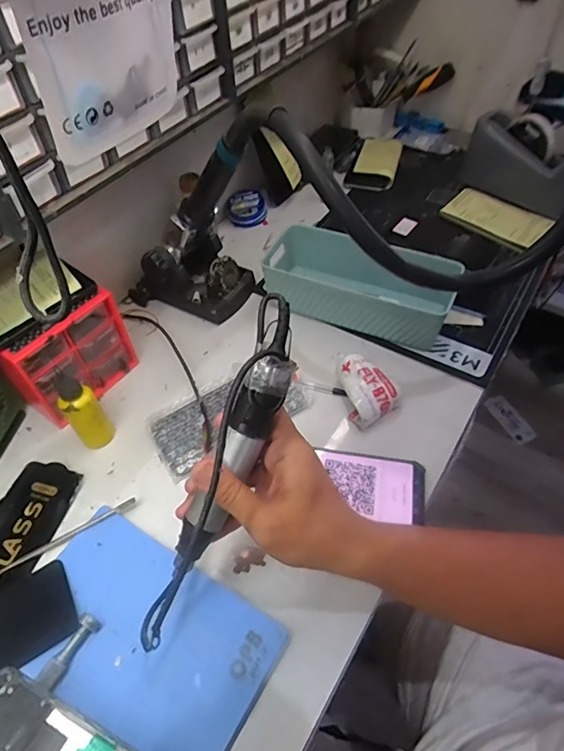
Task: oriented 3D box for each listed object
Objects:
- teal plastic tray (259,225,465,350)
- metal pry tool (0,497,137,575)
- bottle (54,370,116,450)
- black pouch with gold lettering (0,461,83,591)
[{"bbox_3d":[0.096,-0.121,0.638,0.247,0.069,0.106,17,54,18],"label":"teal plastic tray"},{"bbox_3d":[-0.217,0.158,0.462,0.157,0.013,0.011,-25,53,-16],"label":"metal pry tool"},{"bbox_3d":[-0.207,0.039,0.506,0.032,0.100,0.032,-8,50,-2],"label":"bottle"},{"bbox_3d":[-0.265,0.159,0.473,0.070,0.008,0.158,11,52,13],"label":"black pouch with gold lettering"}]

